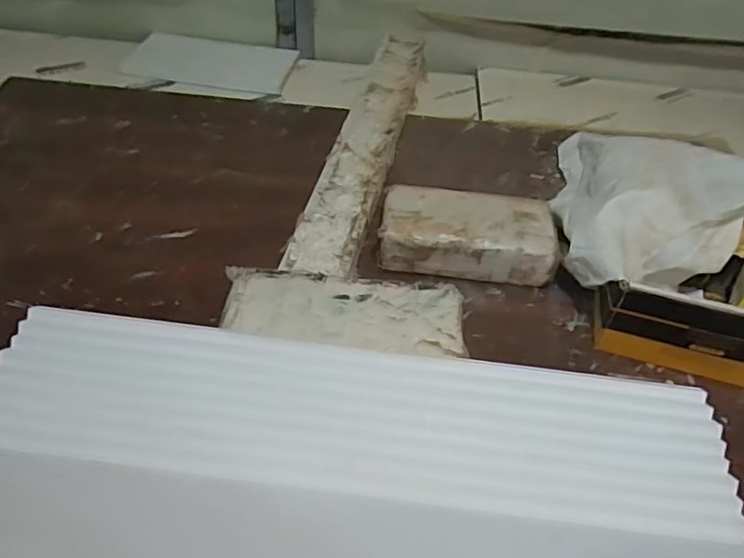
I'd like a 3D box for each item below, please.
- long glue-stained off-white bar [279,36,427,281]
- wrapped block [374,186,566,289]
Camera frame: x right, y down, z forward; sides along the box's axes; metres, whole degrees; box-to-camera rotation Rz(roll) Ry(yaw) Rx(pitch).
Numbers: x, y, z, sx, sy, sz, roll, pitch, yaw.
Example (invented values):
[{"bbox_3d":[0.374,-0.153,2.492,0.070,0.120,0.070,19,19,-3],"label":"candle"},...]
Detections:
[{"bbox_3d":[0.000,-0.220,0.876,0.093,0.052,0.652,12,46,6],"label":"long glue-stained off-white bar"},{"bbox_3d":[0.114,-0.055,0.714,0.211,0.064,0.115,6,45,1],"label":"wrapped block"}]

